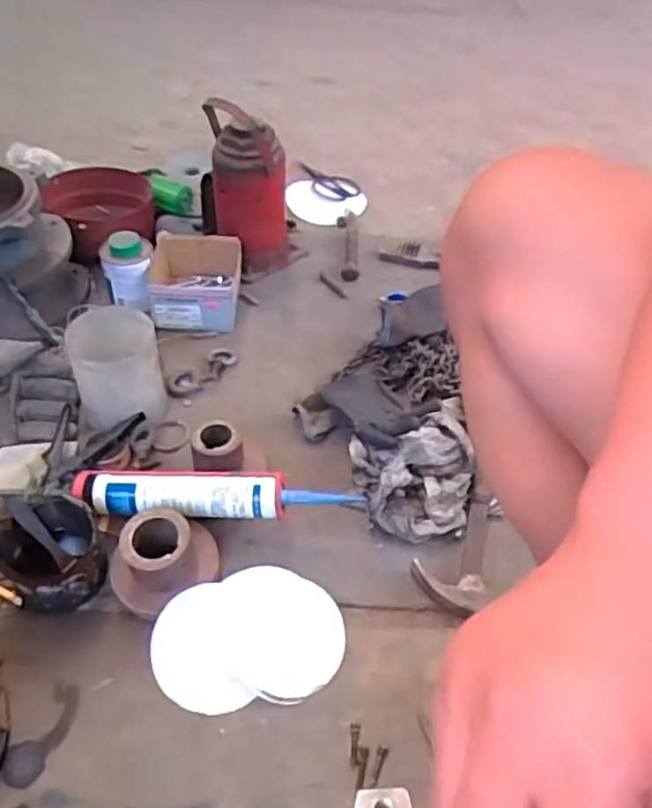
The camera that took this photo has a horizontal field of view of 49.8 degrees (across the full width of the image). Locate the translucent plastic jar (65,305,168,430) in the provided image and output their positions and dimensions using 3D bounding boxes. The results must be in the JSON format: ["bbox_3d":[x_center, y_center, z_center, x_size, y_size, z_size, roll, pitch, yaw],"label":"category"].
[{"bbox_3d":[-0.284,-0.044,0.963,0.111,0.131,0.120,1,47,-1],"label":"translucent plastic jar"}]

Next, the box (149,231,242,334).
[{"bbox_3d":[-0.221,-0.204,1.160,0.158,0.068,0.185,-2,47,-3],"label":"box"}]

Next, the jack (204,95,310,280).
[{"bbox_3d":[-0.117,-0.359,1.180,0.139,0.275,0.146,-5,46,-7],"label":"jack"}]

